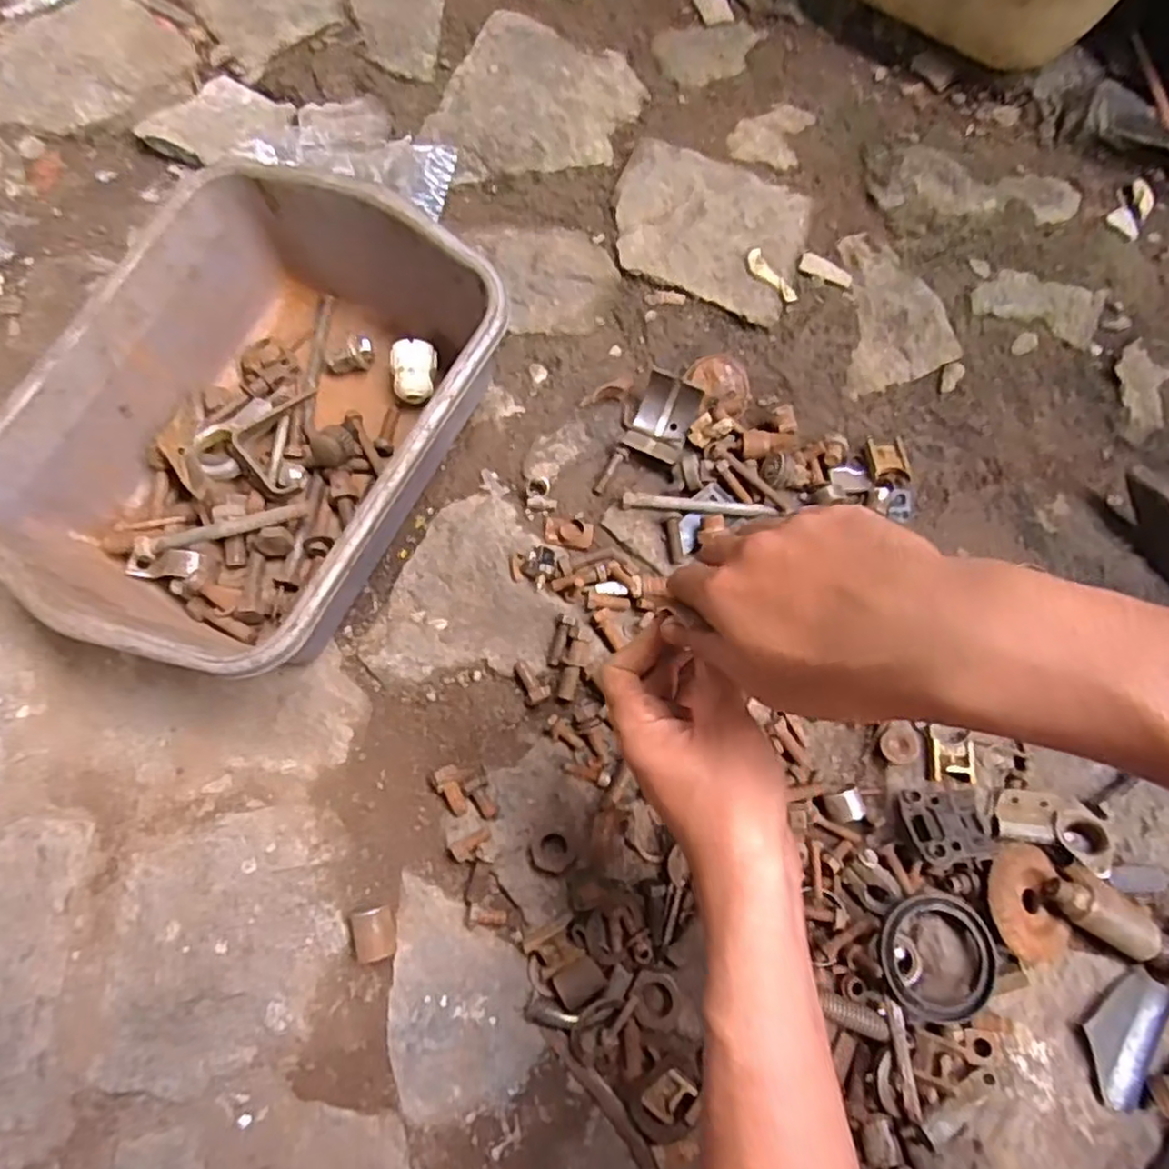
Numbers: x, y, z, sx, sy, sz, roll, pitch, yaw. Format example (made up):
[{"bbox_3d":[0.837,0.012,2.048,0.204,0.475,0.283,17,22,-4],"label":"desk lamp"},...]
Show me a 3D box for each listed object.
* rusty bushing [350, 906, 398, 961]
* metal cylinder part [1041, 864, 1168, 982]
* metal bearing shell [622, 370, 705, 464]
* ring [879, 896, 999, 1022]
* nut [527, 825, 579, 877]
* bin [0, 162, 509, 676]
[{"bbox_3d":[-0.139,0.231,0.476,0.024,0.021,0.031,-7,73,-2],"label":"rusty bushing"},{"bbox_3d":[0.345,0.217,0.466,0.089,0.028,0.034,33,76,10],"label":"metal cylinder part"},{"bbox_3d":[0.063,-0.135,0.584,0.046,0.029,0.065,23,74,7],"label":"metal bearing shell"},{"bbox_3d":[0.227,0.239,0.462,0.077,0.020,0.071,0,73,1],"label":"ring"},{"bbox_3d":[-0.021,0.180,0.488,0.030,0.014,0.034,34,76,10],"label":"nut"},{"bbox_3d":[-0.226,-0.108,0.524,0.254,0.126,0.332,27,75,8],"label":"bin"}]

